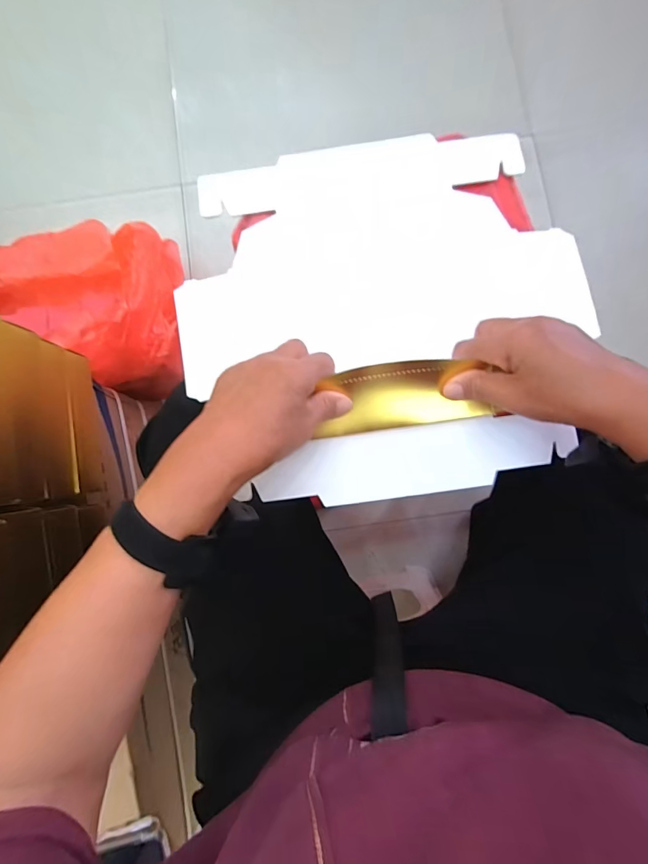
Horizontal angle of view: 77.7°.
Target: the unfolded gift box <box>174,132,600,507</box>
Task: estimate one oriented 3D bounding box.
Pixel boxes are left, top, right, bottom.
[{"bbox_3d":[0.052,-0.109,0.373,0.372,0.054,0.329,-7,83,0],"label":"unfolded gift box"}]

